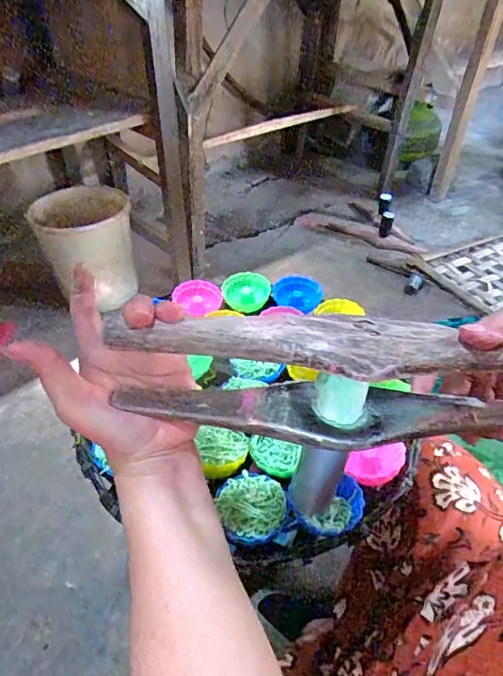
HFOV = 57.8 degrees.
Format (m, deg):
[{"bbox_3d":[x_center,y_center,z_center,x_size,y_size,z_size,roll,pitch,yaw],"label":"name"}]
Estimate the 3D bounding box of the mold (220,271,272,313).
[{"bbox_3d":[-0.008,-0.058,0.601,0.061,0.027,0.061,5,59,-1],"label":"mold"}]

